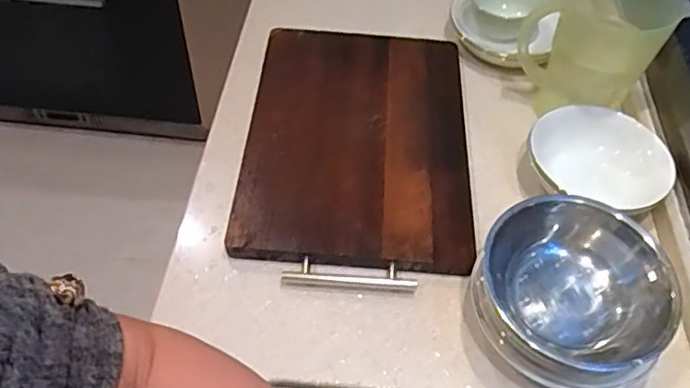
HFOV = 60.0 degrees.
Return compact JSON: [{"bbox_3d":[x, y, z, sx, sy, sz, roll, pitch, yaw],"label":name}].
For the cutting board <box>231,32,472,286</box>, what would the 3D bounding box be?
[{"bbox_3d":[0.016,-0.080,0.781,0.281,0.021,0.423,4,52,0],"label":"cutting board"}]

